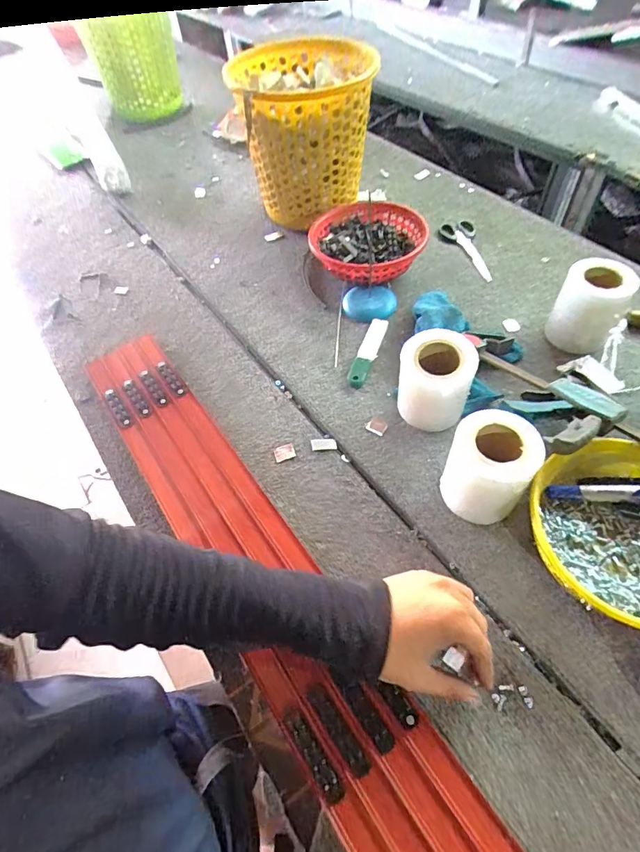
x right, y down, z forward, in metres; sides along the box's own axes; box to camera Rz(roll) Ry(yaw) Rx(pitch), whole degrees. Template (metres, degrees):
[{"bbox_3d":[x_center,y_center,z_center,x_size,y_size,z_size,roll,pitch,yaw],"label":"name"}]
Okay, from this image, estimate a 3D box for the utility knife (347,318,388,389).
[{"bbox_3d":[0.072,-0.110,0.680,0.028,0.008,0.138,16,56,15],"label":"utility knife"}]

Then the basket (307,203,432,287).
[{"bbox_3d":[0.080,-0.322,0.796,0.189,0.071,0.200,-8,53,-2],"label":"basket"}]

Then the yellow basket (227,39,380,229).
[{"bbox_3d":[-0.006,-0.504,0.819,0.241,0.253,0.248,-16,54,-8],"label":"yellow basket"}]

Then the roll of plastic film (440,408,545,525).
[{"bbox_3d":[0.181,0.050,0.499,0.085,0.107,0.088,-2,53,3],"label":"roll of plastic film"}]

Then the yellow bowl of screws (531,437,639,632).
[{"bbox_3d":[0.314,0.112,0.468,0.174,0.068,0.181,-2,53,3],"label":"yellow bowl of screws"}]

